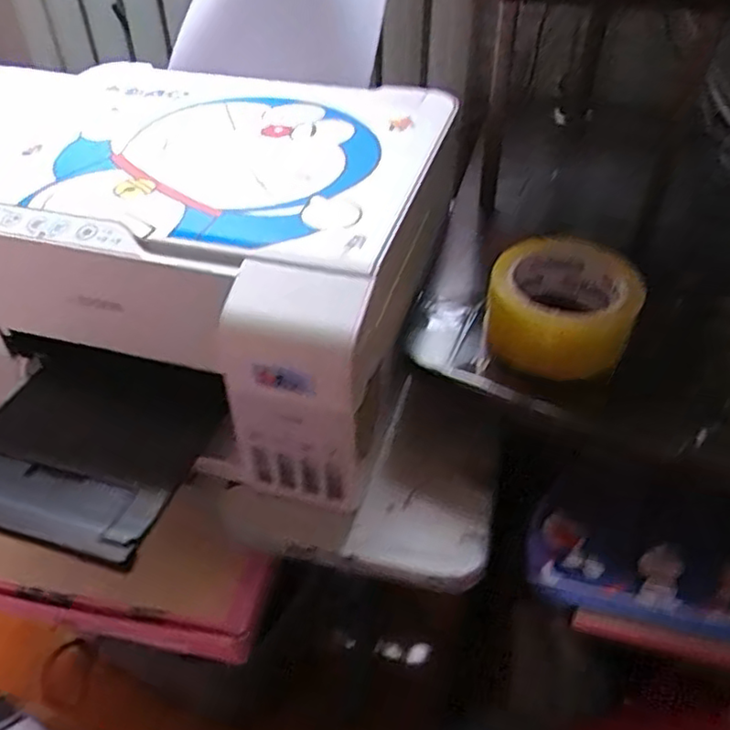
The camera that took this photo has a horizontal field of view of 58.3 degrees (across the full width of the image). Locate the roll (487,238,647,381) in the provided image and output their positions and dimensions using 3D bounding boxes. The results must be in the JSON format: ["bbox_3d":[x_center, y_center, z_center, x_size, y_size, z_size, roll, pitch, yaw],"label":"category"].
[{"bbox_3d":[0.145,-0.043,0.482,0.100,0.052,0.100,0,43,0],"label":"roll"}]

